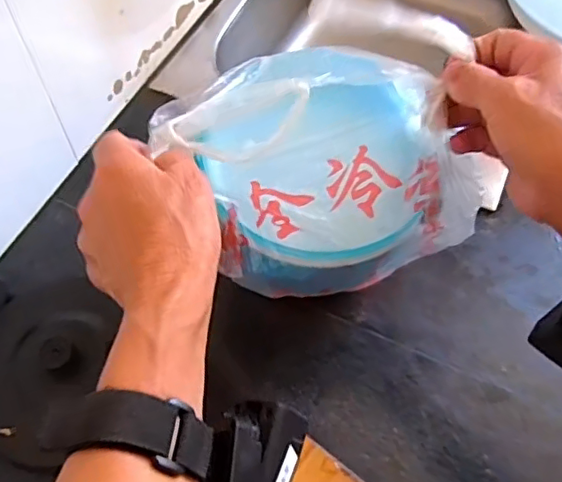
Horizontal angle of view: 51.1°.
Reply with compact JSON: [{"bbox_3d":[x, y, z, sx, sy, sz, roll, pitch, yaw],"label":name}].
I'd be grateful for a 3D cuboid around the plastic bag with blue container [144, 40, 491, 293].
[{"bbox_3d":[0.019,-0.055,0.368,0.156,0.089,0.161,-26,63,-16],"label":"plastic bag with blue container"}]

